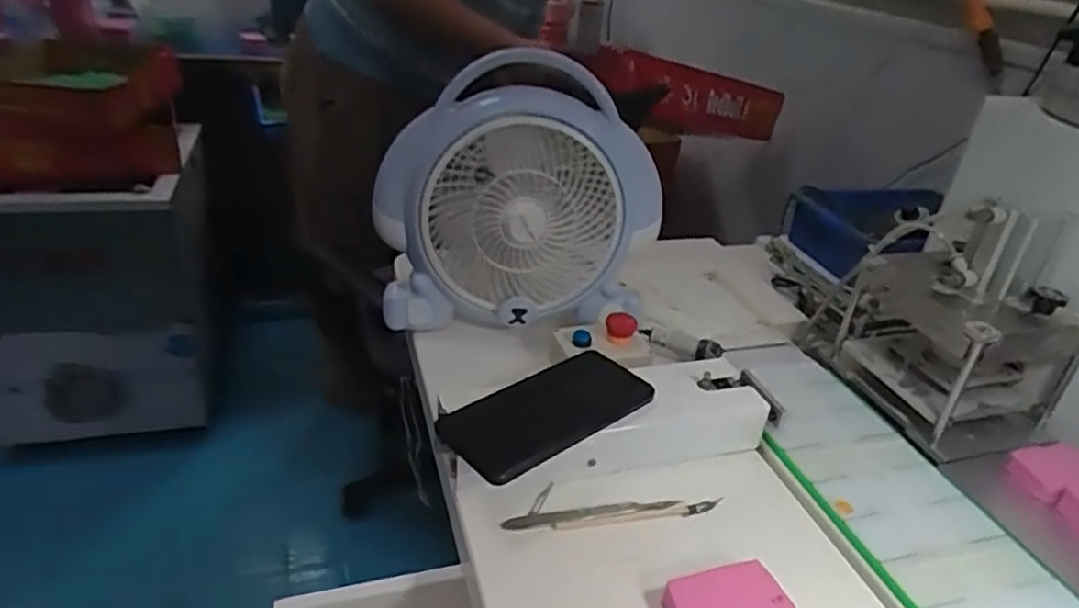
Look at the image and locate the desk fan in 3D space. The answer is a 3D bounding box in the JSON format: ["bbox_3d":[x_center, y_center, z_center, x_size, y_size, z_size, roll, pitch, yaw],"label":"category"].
[{"bbox_3d":[-0.017,-0.096,0.658,0.261,0.229,0.098,-3,30,-15],"label":"desk fan"}]

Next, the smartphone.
[{"bbox_3d":[0.007,0.078,0.523,0.157,0.013,0.077,-19,38,-38],"label":"smartphone"}]

